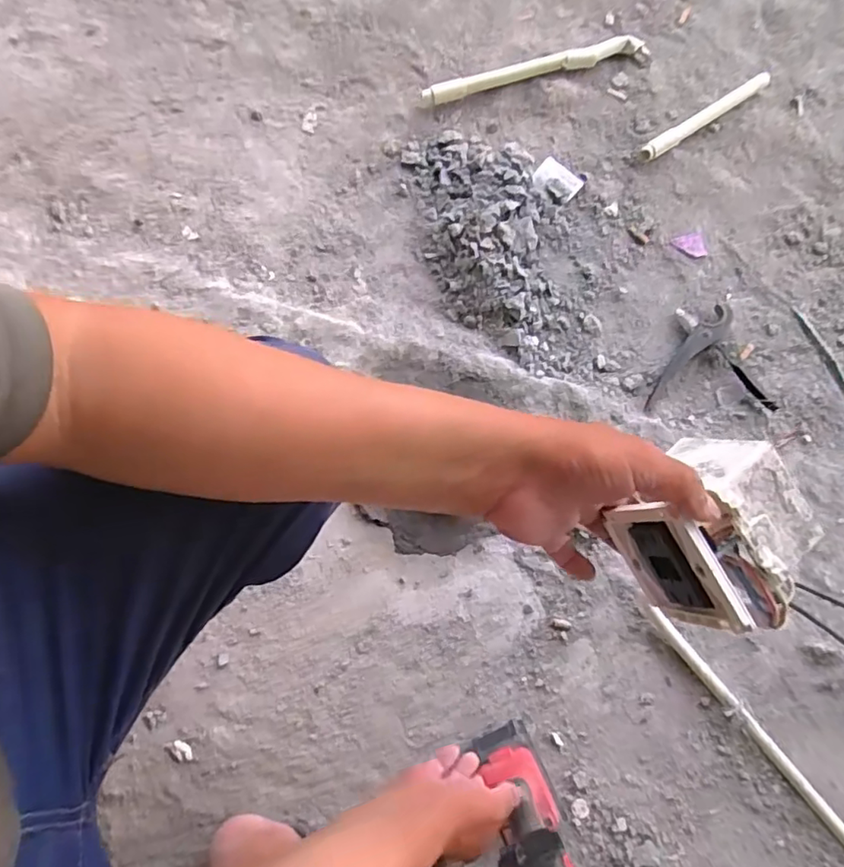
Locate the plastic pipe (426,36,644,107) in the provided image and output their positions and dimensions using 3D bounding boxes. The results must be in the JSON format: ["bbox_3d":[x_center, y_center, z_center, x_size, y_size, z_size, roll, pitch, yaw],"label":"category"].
[{"bbox_3d":[0.159,-0.518,0.792,0.325,0.022,0.027,-15,80,-4],"label":"plastic pipe"}]

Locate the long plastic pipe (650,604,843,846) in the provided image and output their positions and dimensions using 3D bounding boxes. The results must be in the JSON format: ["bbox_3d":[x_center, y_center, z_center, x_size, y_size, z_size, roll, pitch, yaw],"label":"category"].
[{"bbox_3d":[0.574,0.578,0.618,0.024,0.026,0.945,-38,82,-8],"label":"long plastic pipe"}]

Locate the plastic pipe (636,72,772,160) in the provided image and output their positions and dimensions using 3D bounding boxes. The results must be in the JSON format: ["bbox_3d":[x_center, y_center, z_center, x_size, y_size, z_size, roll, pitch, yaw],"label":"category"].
[{"bbox_3d":[0.397,-0.444,0.781,0.201,0.024,0.024,-30,82,-7],"label":"plastic pipe"}]

